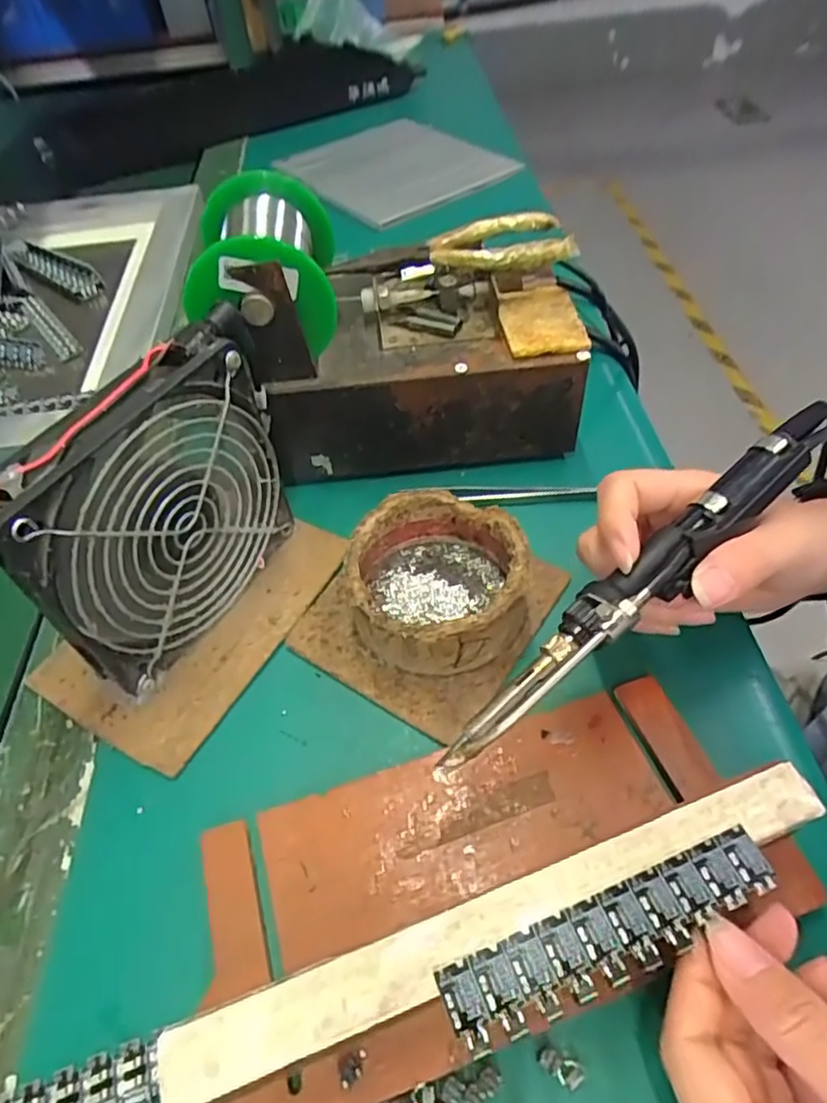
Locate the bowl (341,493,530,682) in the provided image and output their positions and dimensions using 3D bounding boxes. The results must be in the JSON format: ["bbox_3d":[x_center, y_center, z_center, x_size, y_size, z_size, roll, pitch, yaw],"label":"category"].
[{"bbox_3d":[0.011,0.015,0.306,0.079,0.040,0.082,-3,51,3],"label":"bowl"}]

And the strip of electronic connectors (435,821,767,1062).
[{"bbox_3d":[0.061,0.115,0.197,0.108,0.004,0.023,-20,52,-12],"label":"strip of electronic connectors"}]

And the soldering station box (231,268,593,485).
[{"bbox_3d":[0.002,-0.112,0.355,0.166,0.118,0.074,-9,51,-1],"label":"soldering station box"}]

